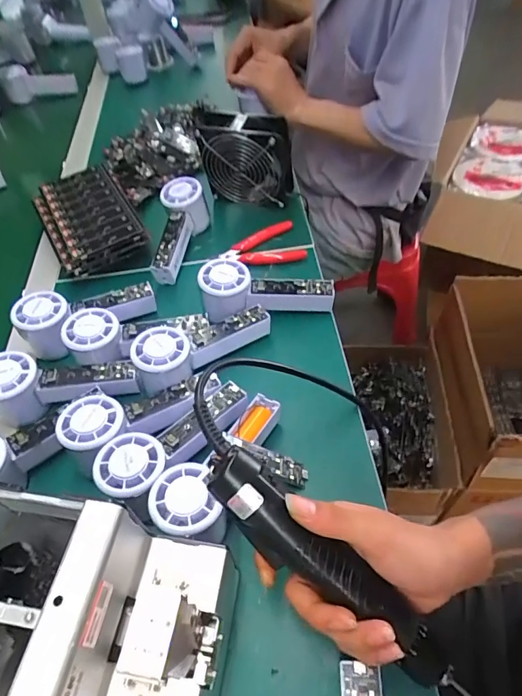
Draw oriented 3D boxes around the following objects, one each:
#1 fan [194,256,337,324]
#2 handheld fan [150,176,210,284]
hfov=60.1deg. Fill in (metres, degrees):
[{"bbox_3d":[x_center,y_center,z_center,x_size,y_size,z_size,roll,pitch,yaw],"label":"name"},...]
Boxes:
[{"bbox_3d":[0.005,-0.058,0.503,0.150,0.046,0.061,5,51,-6],"label":"fan"},{"bbox_3d":[-0.112,-0.153,0.598,0.054,0.051,0.150,6,65,11],"label":"handheld fan"}]

